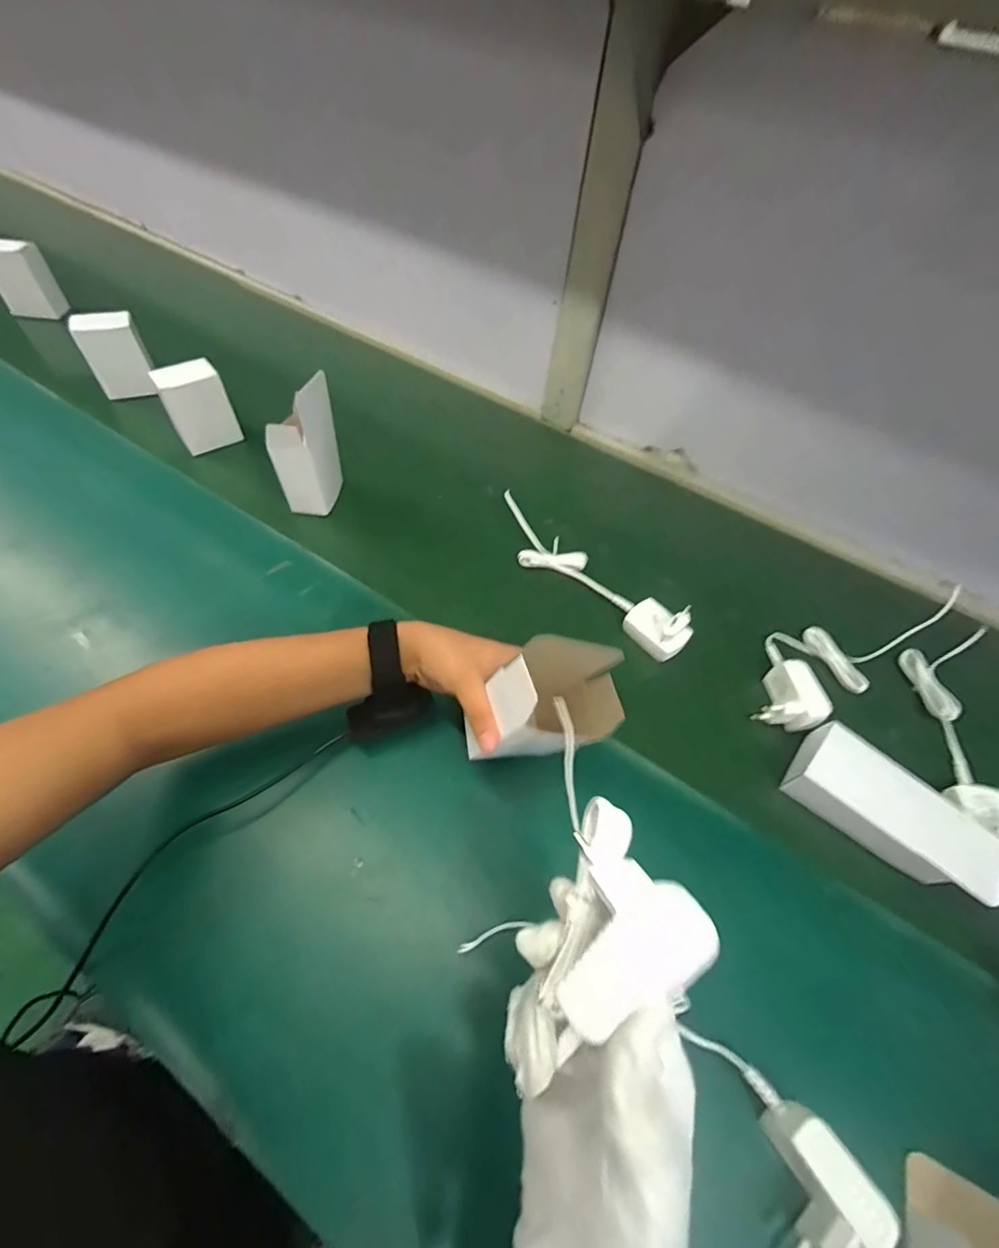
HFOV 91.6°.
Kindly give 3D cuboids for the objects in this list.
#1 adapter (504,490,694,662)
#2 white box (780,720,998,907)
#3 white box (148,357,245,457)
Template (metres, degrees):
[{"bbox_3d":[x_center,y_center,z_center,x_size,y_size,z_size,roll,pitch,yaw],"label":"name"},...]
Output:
[{"bbox_3d":[0.083,-0.065,0.527,0.064,0.041,0.277,-36,64,-26],"label":"adapter"},{"bbox_3d":[0.319,0.151,0.397,0.146,0.033,0.068,36,59,20],"label":"white box"},{"bbox_3d":[-0.373,-0.268,0.600,0.070,0.088,0.045,-28,61,-22],"label":"white box"}]

